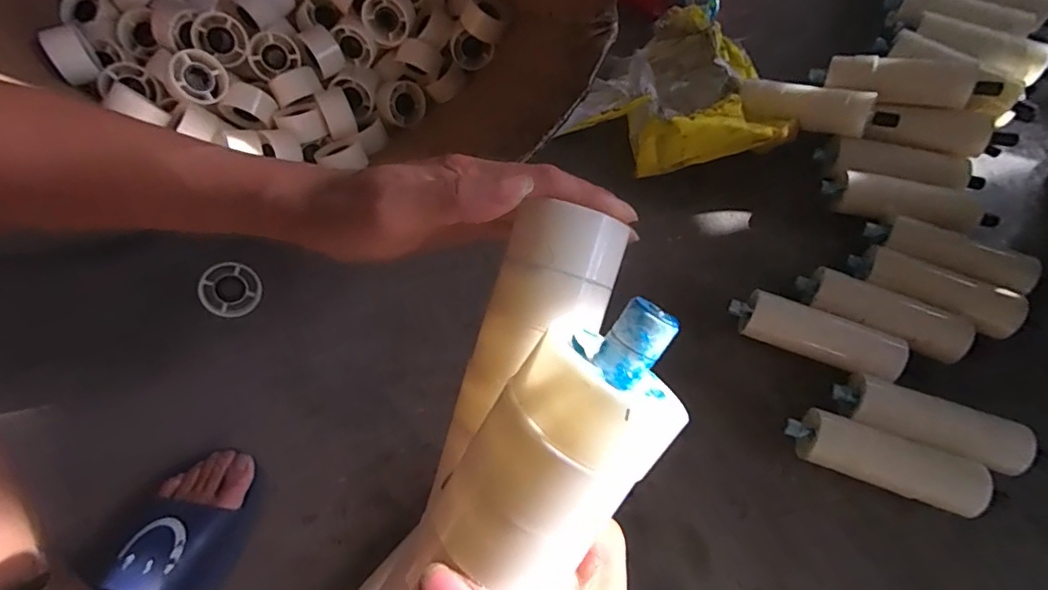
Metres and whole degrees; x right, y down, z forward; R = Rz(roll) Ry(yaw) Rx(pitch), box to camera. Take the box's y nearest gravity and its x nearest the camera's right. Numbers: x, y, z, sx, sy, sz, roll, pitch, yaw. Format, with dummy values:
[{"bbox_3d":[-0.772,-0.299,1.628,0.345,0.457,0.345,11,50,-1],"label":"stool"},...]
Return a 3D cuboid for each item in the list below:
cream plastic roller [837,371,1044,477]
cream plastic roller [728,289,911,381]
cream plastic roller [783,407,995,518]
[{"bbox_3d":[0.460,0.145,0.595,0.205,0.051,0.062,18,66,9],"label":"cream plastic roller"},{"bbox_3d":[0.353,0.049,0.646,0.200,0.049,0.056,22,67,10],"label":"cream plastic roller"},{"bbox_3d":[0.400,0.186,0.589,0.207,0.046,0.060,19,66,9],"label":"cream plastic roller"}]

